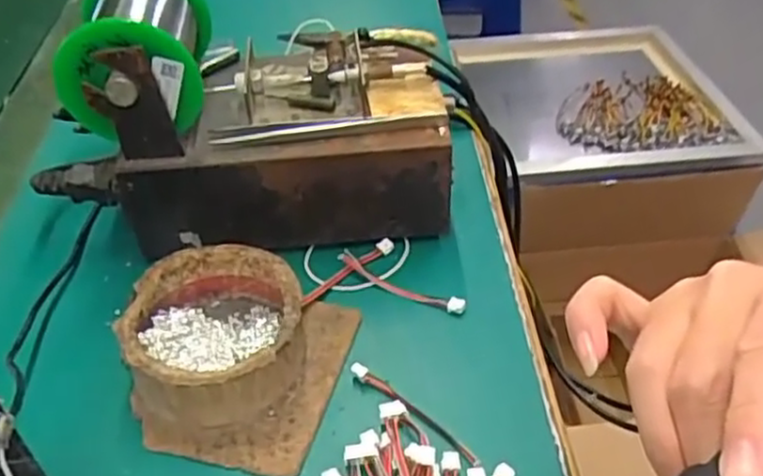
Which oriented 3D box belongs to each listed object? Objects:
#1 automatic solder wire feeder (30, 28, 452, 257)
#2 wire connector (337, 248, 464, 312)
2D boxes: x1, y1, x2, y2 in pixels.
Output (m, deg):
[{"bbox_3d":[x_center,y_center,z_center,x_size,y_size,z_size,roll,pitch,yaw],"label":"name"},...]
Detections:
[{"bbox_3d":[-0.078,-0.064,0.421,0.223,0.112,0.105,-4,43,-5],"label":"automatic solder wire feeder"},{"bbox_3d":[0.010,0.024,0.399,0.075,0.011,0.013,23,48,25],"label":"wire connector"}]

